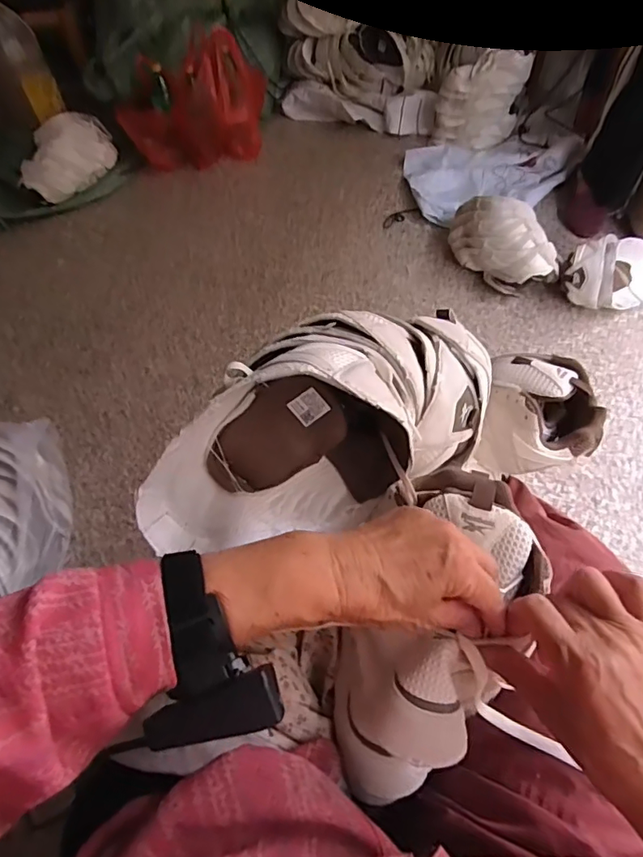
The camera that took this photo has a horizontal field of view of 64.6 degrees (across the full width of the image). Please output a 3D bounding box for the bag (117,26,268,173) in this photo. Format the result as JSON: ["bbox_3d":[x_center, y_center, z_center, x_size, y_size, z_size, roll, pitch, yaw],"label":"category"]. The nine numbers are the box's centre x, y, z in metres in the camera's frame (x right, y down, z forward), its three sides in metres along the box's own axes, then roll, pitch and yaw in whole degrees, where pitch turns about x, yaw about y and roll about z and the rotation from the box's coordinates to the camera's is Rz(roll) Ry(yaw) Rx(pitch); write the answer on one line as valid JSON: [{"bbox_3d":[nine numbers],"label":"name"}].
[{"bbox_3d":[-0.355,-0.901,1.431,0.411,0.257,0.170,-17,57,-7],"label":"bag"}]

